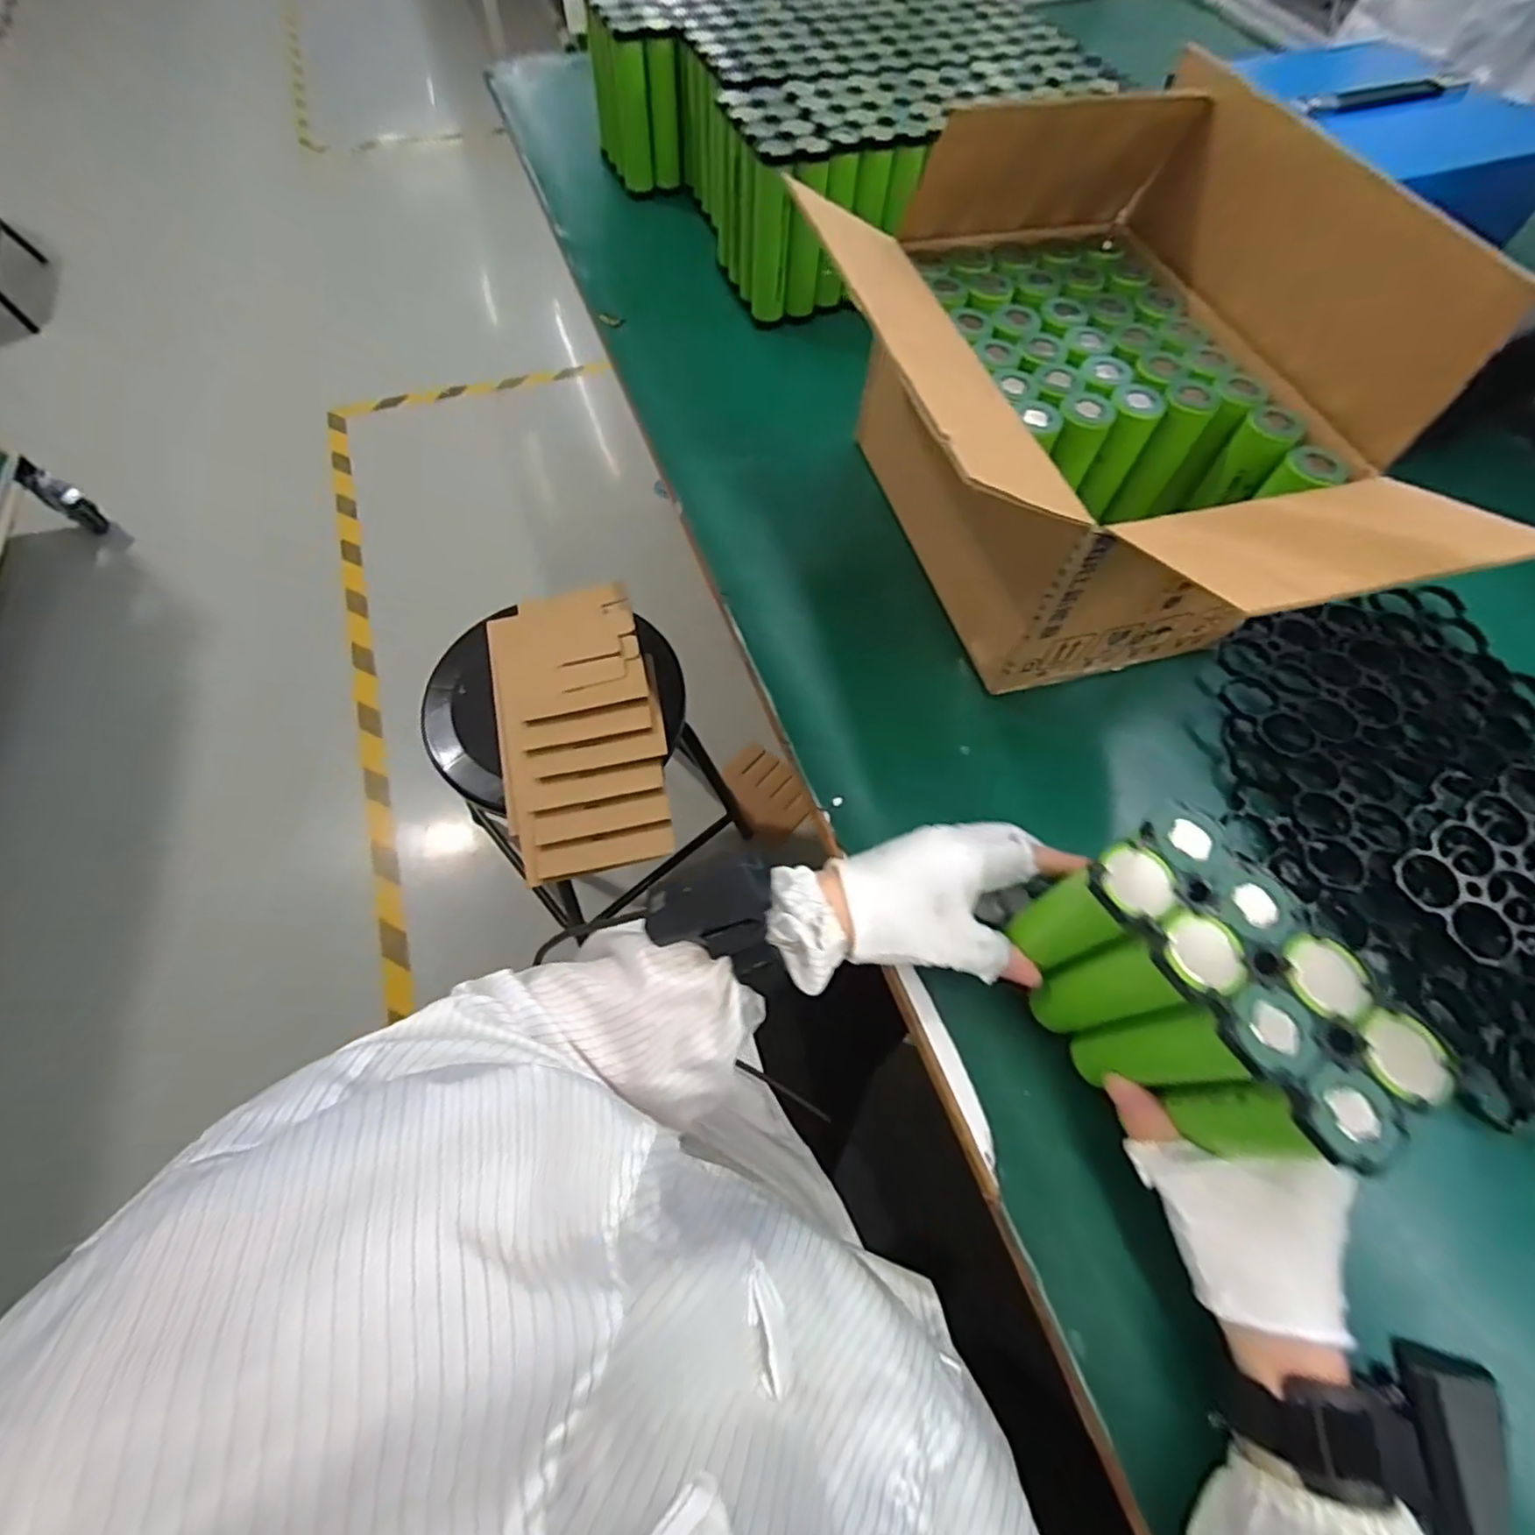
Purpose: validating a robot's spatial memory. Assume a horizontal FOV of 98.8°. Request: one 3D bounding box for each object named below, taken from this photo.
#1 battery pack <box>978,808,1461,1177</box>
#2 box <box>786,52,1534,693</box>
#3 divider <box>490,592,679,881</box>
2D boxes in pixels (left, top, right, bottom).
[{"bbox_3d":[0.191,0.104,0.312,0.069,0.126,0.142,-29,68,-16],"label":"battery pack"},{"bbox_3d":[0.193,-0.211,0.427,0.273,0.234,0.377,-13,65,-9],"label":"box"},{"bbox_3d":[-0.219,-0.058,0.755,0.177,0.030,0.376,-13,65,-9],"label":"divider"}]

